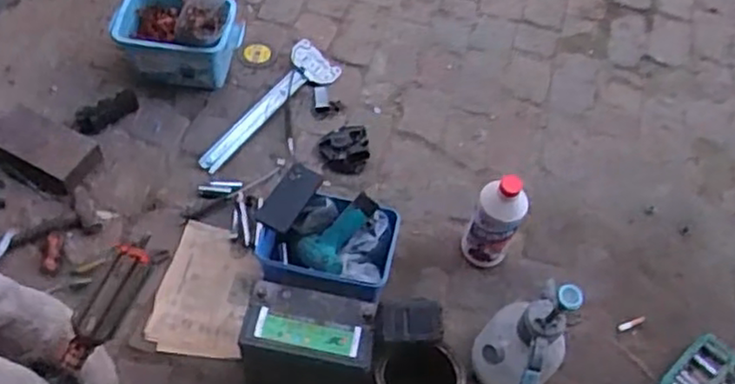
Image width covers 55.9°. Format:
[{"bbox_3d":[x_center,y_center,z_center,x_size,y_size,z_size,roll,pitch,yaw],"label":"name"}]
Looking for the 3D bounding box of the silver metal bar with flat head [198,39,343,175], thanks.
[{"bbox_3d":[-0.250,-0.212,1.668,0.119,0.029,0.435,36,62,17],"label":"silver metal bar with flat head"}]

